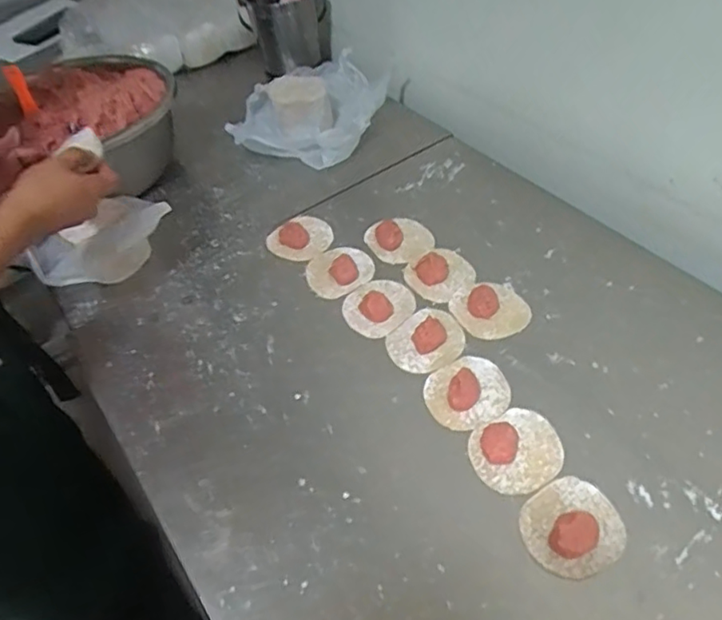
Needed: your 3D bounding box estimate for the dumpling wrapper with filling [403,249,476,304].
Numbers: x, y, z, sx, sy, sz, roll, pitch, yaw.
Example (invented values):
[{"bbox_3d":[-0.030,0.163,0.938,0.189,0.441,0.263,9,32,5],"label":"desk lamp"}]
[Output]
[{"bbox_3d":[0.092,-0.048,0.731,0.072,0.019,0.079,-3,49,4],"label":"dumpling wrapper with filling"}]

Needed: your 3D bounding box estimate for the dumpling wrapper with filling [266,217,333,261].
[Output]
[{"bbox_3d":[-0.077,-0.092,0.797,0.083,0.012,0.071,-32,53,-20],"label":"dumpling wrapper with filling"}]

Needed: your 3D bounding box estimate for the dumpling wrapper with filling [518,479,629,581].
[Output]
[{"bbox_3d":[0.176,0.177,0.512,0.082,0.021,0.075,-3,49,4],"label":"dumpling wrapper with filling"}]

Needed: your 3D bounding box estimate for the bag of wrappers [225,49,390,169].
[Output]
[{"bbox_3d":[-0.076,-0.314,0.943,0.189,0.075,0.220,19,54,21],"label":"bag of wrappers"}]

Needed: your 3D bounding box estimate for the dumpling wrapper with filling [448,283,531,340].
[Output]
[{"bbox_3d":[0.145,-0.004,0.689,0.082,0.014,0.075,-3,49,4],"label":"dumpling wrapper with filling"}]

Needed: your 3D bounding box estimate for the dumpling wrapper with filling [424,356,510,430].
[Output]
[{"bbox_3d":[0.107,0.077,0.615,0.086,0.016,0.076,-25,51,-15],"label":"dumpling wrapper with filling"}]

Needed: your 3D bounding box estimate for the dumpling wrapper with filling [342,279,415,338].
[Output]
[{"bbox_3d":[0.022,-0.007,0.703,0.083,0.014,0.075,-24,51,-14],"label":"dumpling wrapper with filling"}]

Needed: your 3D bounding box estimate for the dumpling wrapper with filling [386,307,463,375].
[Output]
[{"bbox_3d":[0.070,0.029,0.665,0.085,0.018,0.071,-31,53,-19],"label":"dumpling wrapper with filling"}]

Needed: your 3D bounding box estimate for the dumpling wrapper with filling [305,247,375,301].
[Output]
[{"bbox_3d":[-0.025,-0.049,0.752,0.083,0.010,0.075,-26,51,-15],"label":"dumpling wrapper with filling"}]

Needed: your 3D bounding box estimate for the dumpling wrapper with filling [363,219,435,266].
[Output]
[{"bbox_3d":[0.049,-0.093,0.777,0.084,0.025,0.061,-9,49,-1],"label":"dumpling wrapper with filling"}]

